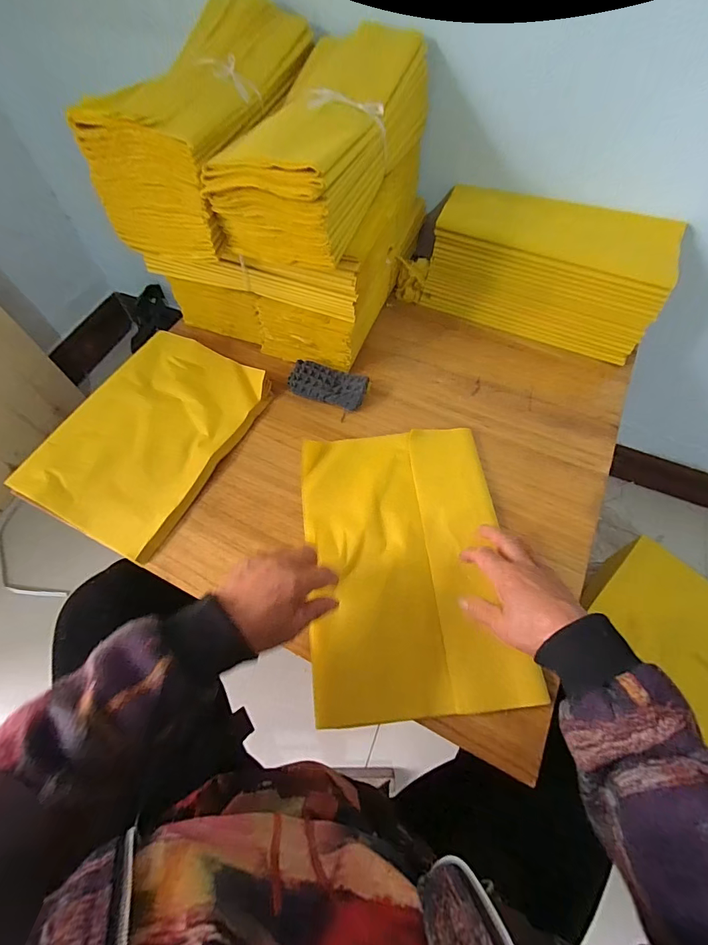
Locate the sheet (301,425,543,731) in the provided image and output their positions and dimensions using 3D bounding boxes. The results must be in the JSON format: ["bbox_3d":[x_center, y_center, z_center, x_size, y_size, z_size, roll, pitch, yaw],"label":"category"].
[{"bbox_3d":[0.062,0.095,0.458,0.216,0.015,0.312,-4,64,-3],"label":"sheet"}]

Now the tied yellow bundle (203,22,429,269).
[{"bbox_3d":[-0.024,-0.388,0.481,0.147,0.104,0.318,23,65,12],"label":"tied yellow bundle"}]

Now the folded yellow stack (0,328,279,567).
[{"bbox_3d":[-0.269,-0.058,0.540,0.213,0.017,0.296,23,65,12],"label":"folded yellow stack"}]

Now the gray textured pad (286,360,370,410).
[{"bbox_3d":[-0.036,-0.122,0.573,0.106,0.028,0.054,12,63,6],"label":"gray textured pad"}]

